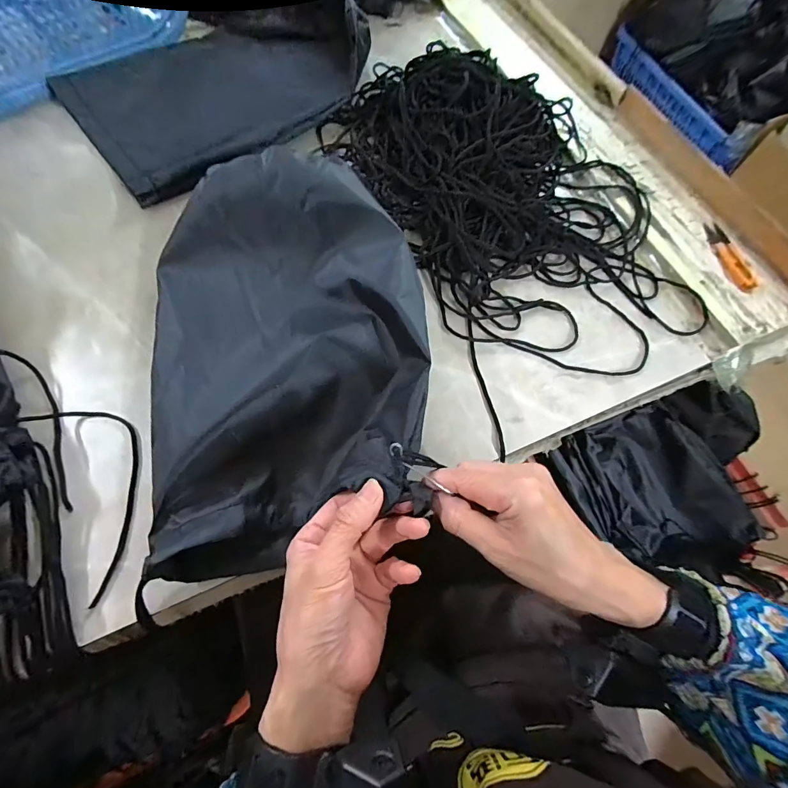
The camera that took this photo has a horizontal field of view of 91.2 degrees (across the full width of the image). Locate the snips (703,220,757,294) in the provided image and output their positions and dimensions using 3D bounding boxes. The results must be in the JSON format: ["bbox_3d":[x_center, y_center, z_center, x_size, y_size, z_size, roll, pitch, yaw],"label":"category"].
[{"bbox_3d":[0.395,-0.164,0.456,0.027,0.006,0.102,-6,68,-5],"label":"snips"}]

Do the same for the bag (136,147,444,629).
[{"bbox_3d":[-0.099,-0.057,0.342,0.241,0.090,0.378,-7,68,-5],"label":"bag"}]

